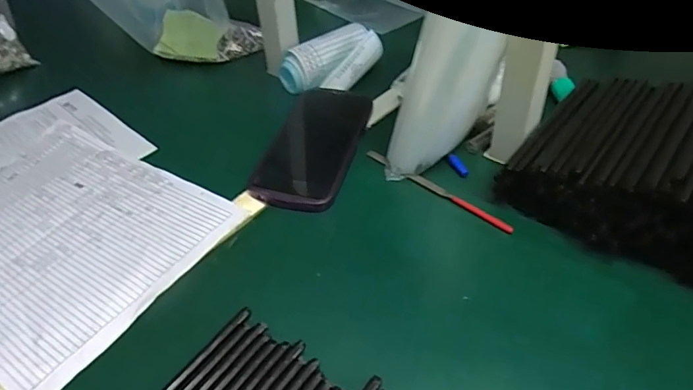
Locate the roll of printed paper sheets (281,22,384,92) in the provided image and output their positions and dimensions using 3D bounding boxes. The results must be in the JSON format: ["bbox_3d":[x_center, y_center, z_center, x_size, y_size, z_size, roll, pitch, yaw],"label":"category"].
[{"bbox_3d":[-0.017,-0.156,0.580,0.076,0.043,0.107,30,54,33],"label":"roll of printed paper sheets"}]

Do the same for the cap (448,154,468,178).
[{"bbox_3d":[0.103,-0.028,0.463,0.010,0.005,0.027,-22,59,-16],"label":"cap"}]

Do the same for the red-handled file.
[{"bbox_3d":[0.078,-0.006,0.446,0.154,0.007,0.010,32,55,34],"label":"red-handled file"}]

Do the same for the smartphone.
[{"bbox_3d":[-0.032,-0.050,0.488,0.083,0.017,0.160,7,44,14],"label":"smartphone"}]

